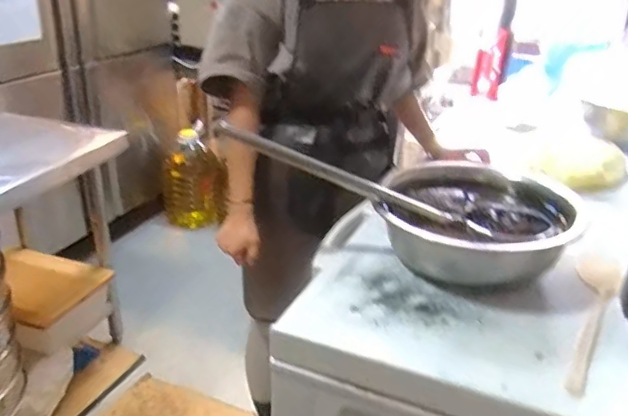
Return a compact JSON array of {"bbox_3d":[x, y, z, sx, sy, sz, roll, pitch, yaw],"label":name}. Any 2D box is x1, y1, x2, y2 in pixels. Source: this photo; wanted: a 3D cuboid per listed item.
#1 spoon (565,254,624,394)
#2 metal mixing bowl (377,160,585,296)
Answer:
[{"bbox_3d":[0.390,0.152,0.806,0.060,0.014,0.339,15,29,26],"label":"spoon"},{"bbox_3d":[0.256,0.033,0.936,0.276,0.112,0.276,8,26,13],"label":"metal mixing bowl"}]

